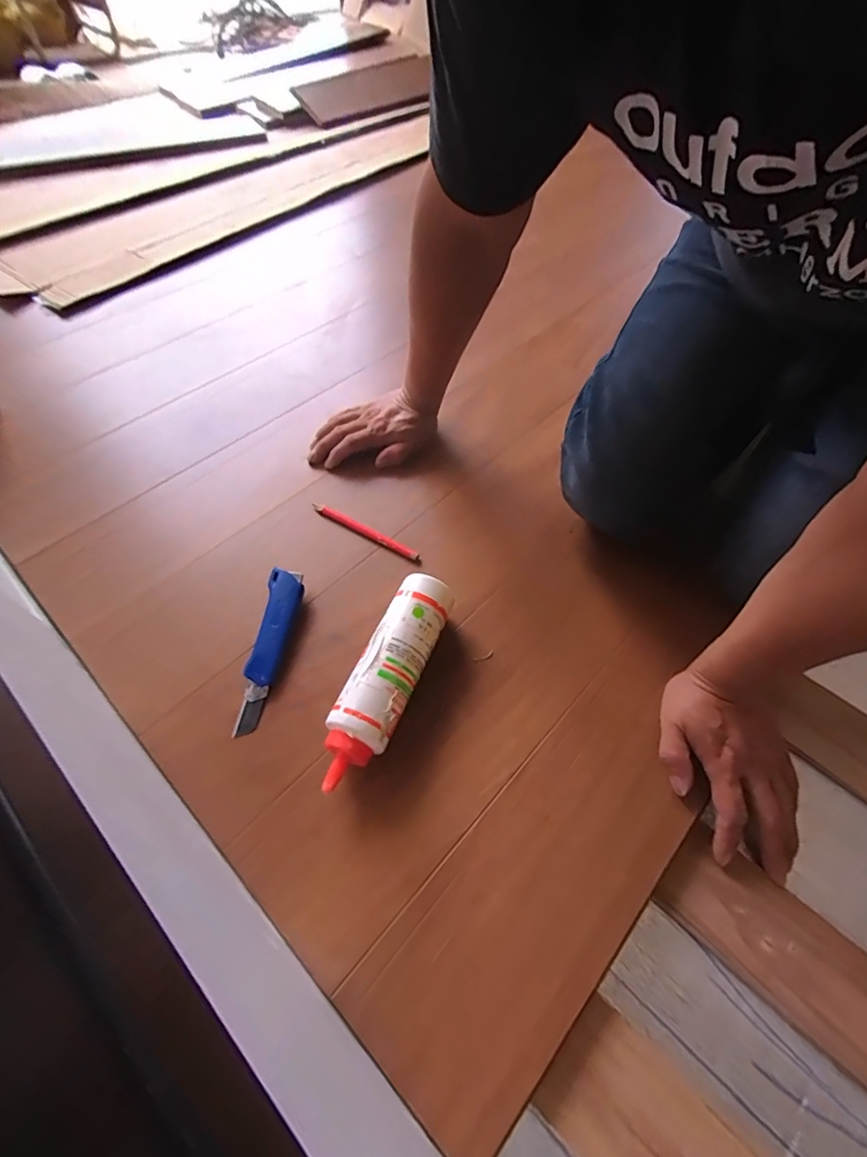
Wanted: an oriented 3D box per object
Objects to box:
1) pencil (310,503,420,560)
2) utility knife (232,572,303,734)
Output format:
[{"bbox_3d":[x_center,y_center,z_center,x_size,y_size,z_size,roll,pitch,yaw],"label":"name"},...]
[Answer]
[{"bbox_3d":[-0.080,-0.057,0.593,0.144,0.005,0.012,27,60,14],"label":"pencil"},{"bbox_3d":[-0.163,0.067,0.502,0.035,0.023,0.167,8,57,2],"label":"utility knife"}]

